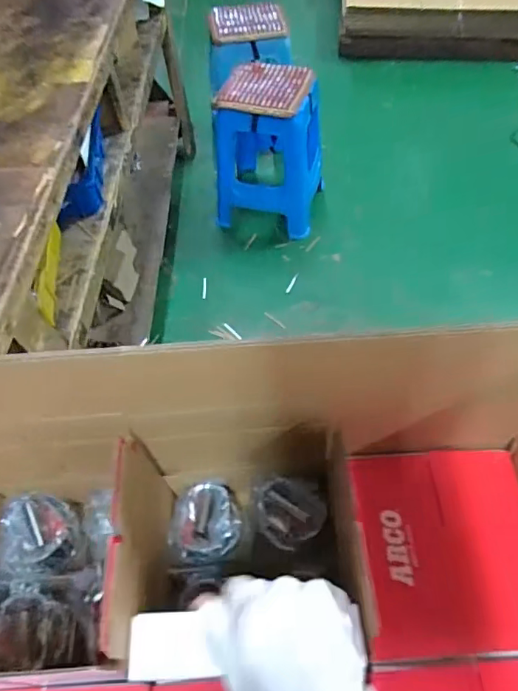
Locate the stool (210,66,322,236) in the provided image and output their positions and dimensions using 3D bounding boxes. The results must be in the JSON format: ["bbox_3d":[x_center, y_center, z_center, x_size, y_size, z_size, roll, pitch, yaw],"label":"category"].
[{"bbox_3d":[0.039,-0.664,1.741,0.338,0.435,0.320,13,56,11],"label":"stool"}]

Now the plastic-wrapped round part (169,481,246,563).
[{"bbox_3d":[-0.055,0.190,0.534,0.074,0.051,0.079,-1,55,1],"label":"plastic-wrapped round part"}]

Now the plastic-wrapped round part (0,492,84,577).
[{"bbox_3d":[-0.228,0.197,0.529,0.075,0.030,0.082,-1,55,1],"label":"plastic-wrapped round part"}]

